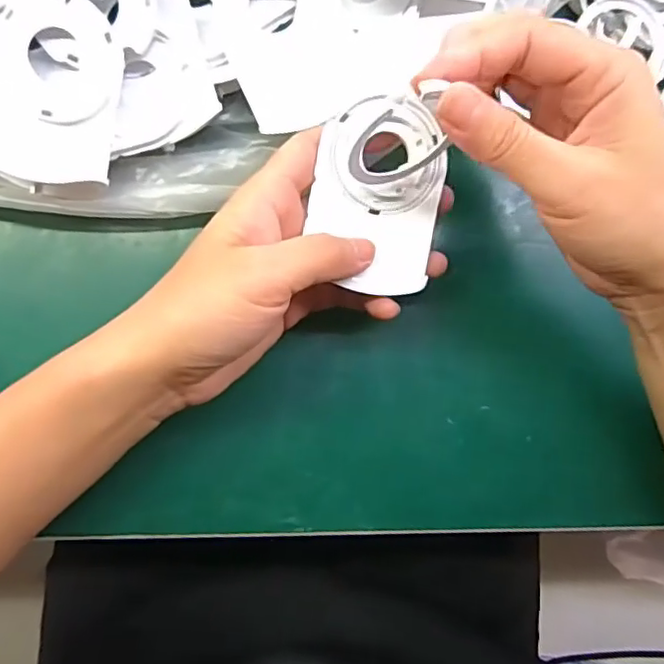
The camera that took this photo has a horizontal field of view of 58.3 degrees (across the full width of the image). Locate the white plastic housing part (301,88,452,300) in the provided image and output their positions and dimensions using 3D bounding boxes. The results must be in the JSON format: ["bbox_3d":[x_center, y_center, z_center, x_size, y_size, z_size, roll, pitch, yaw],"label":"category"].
[{"bbox_3d":[0.020,-0.060,0.260,0.055,0.013,0.083,10,84,-4],"label":"white plastic housing part"}]

